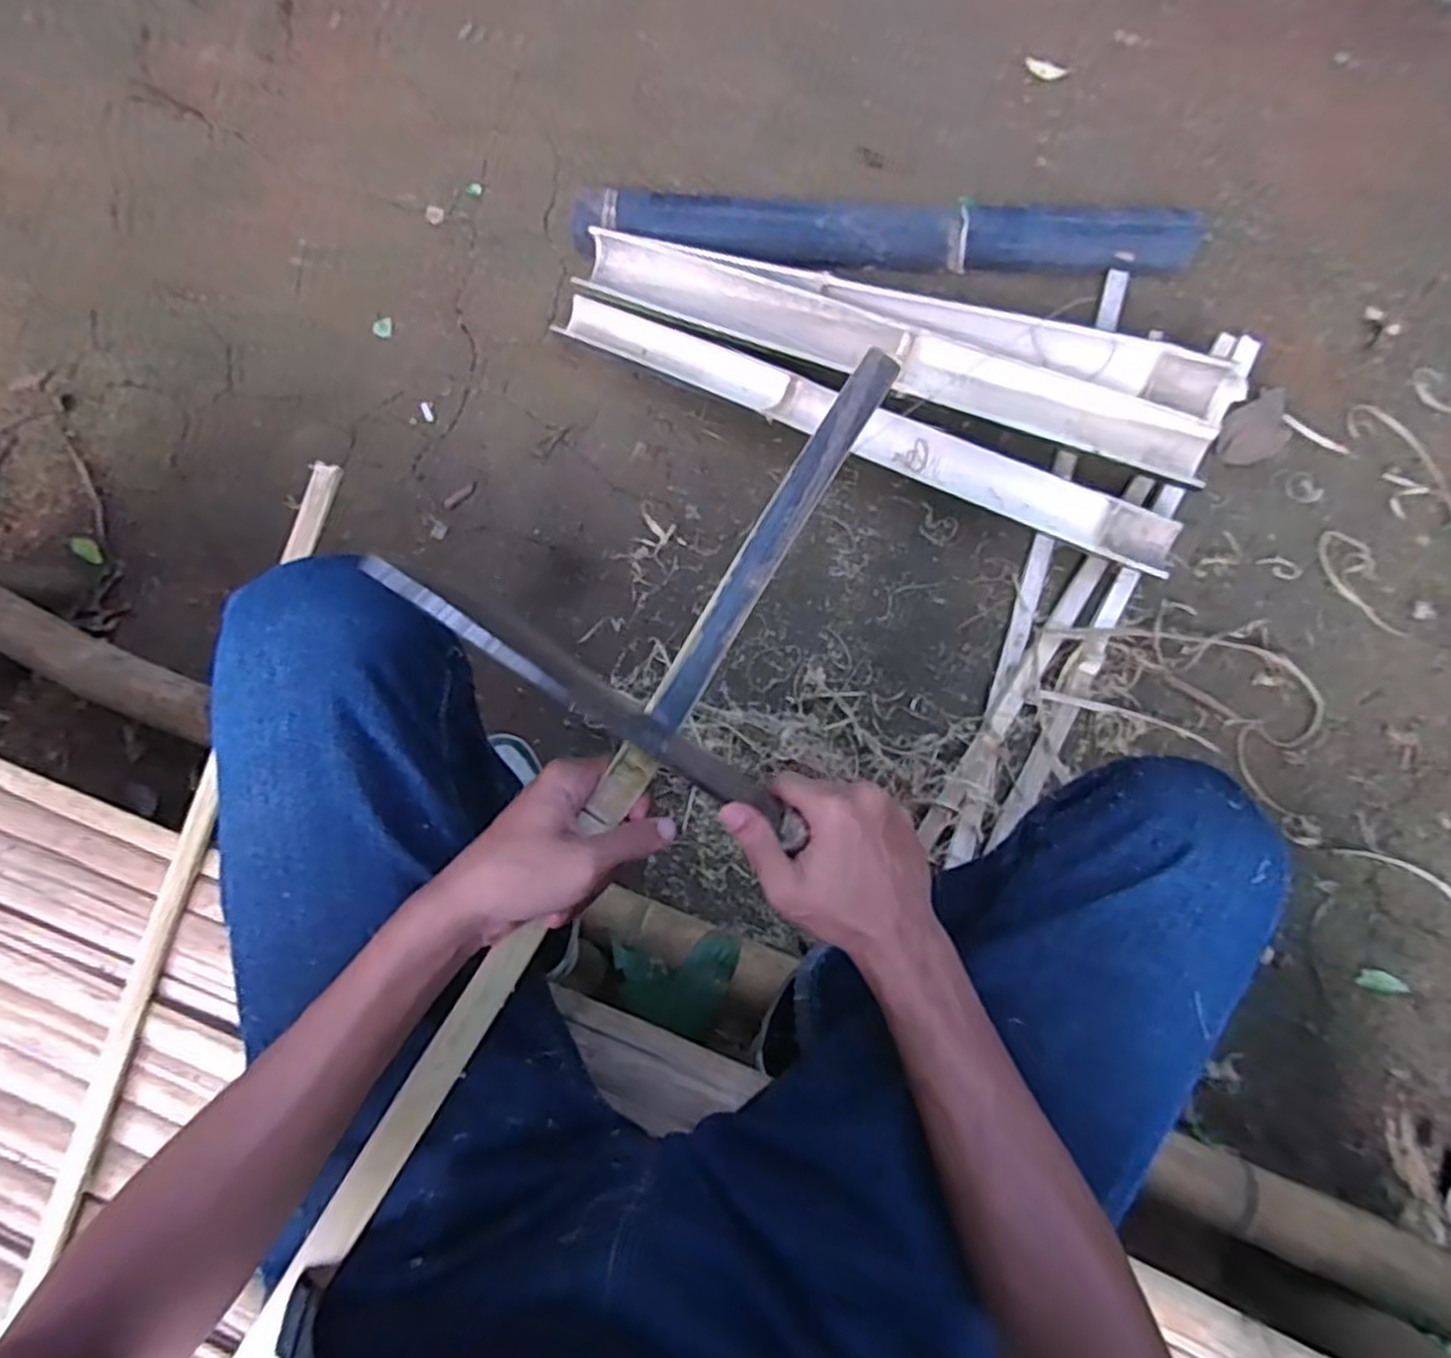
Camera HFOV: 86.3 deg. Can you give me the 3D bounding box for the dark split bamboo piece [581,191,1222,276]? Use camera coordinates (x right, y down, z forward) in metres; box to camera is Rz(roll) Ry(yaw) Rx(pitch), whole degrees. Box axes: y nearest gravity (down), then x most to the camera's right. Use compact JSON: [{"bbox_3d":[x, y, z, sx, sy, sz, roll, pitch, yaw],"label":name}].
[{"bbox_3d":[0.234,-0.674,1.162,0.916,0.062,0.113,5,78,1],"label":"dark split bamboo piece"}]

